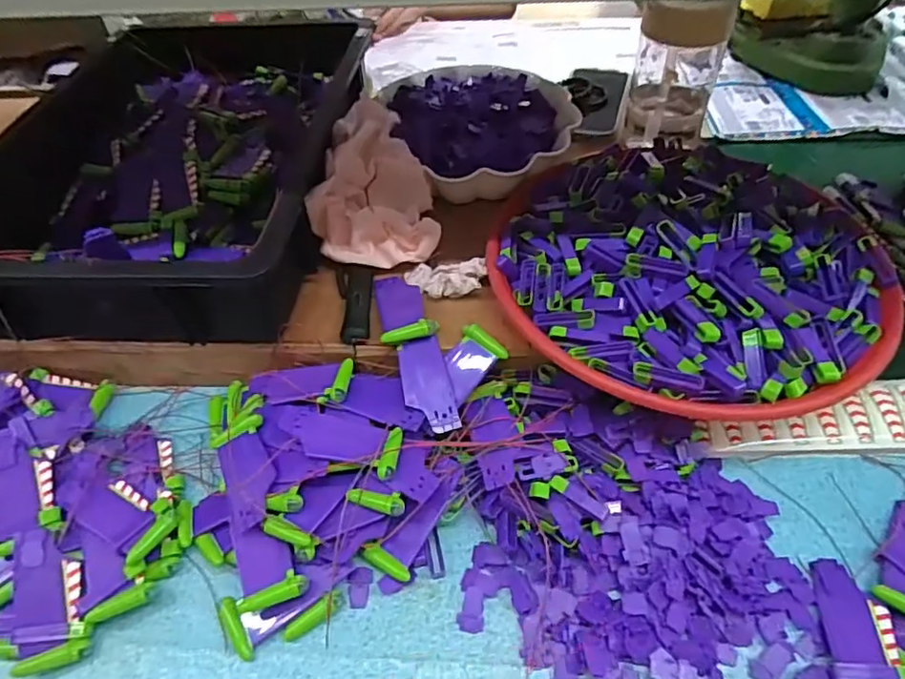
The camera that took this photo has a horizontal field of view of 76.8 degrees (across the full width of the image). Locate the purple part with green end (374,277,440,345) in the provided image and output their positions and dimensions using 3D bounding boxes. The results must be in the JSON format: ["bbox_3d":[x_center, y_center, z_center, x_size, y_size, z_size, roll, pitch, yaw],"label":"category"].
[{"bbox_3d":[-0.043,-0.026,0.479,0.043,0.012,0.082,-14,39,-8],"label":"purple part with green end"}]

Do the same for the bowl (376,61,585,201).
[{"bbox_3d":[0.033,-0.229,0.596,0.187,0.056,0.211,-13,50,-7],"label":"bowl"}]

